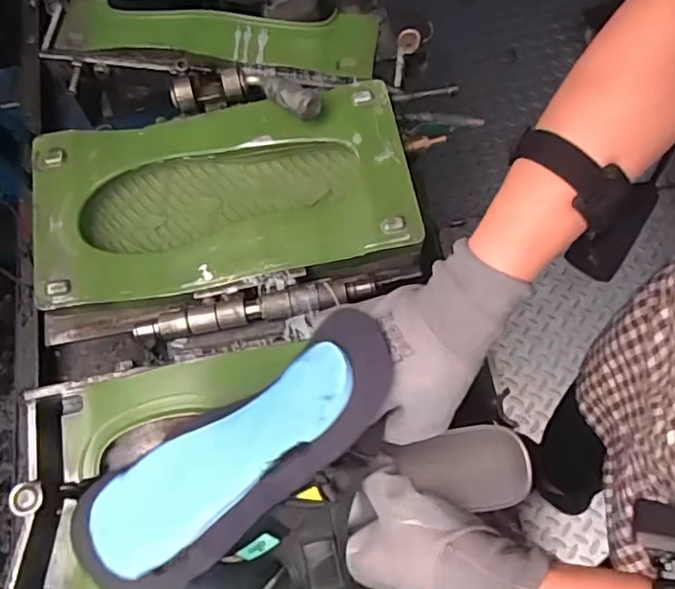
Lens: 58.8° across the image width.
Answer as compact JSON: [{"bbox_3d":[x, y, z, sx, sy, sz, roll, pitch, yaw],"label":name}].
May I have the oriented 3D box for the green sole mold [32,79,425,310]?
[{"bbox_3d":[-0.112,-0.102,0.600,0.358,0.054,0.202,-10,70,-3],"label":"green sole mold"}]

